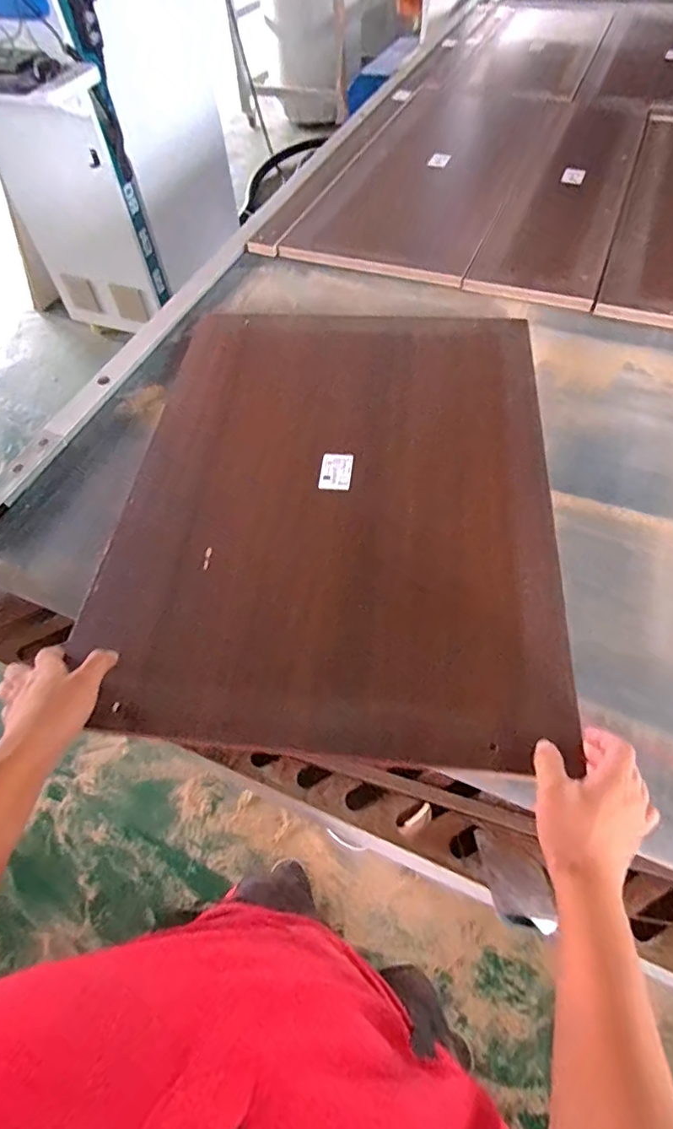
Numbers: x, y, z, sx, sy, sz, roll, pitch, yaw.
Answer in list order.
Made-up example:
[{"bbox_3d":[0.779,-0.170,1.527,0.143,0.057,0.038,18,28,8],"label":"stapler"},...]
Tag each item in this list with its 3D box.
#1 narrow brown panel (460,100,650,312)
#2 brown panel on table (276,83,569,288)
[{"bbox_3d":[0.501,-0.820,1.110,0.218,0.029,0.900,18,60,14],"label":"narrow brown panel"},{"bbox_3d":[0.238,-0.920,1.199,0.380,0.011,0.923,19,61,15],"label":"brown panel on table"}]

